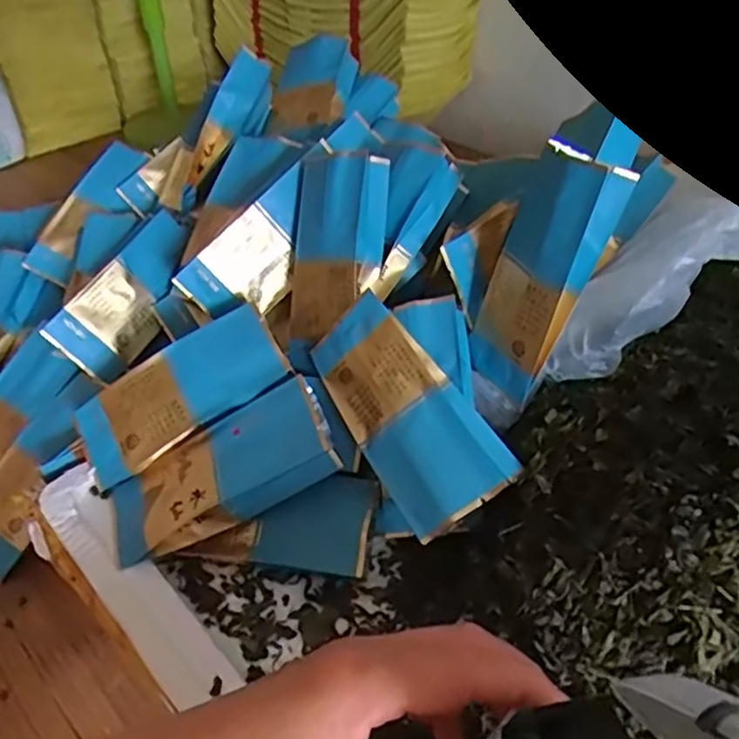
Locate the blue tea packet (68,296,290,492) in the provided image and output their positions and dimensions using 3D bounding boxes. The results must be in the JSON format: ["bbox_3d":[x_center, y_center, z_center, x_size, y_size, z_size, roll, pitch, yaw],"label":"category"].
[{"bbox_3d":[-0.111,0.014,0.388,0.126,0.010,0.054,-32,74,-1],"label":"blue tea packet"}]

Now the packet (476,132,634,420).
[{"bbox_3d":[0.087,-0.047,0.350,0.020,0.128,0.054,-8,39,-39],"label":"packet"}]

